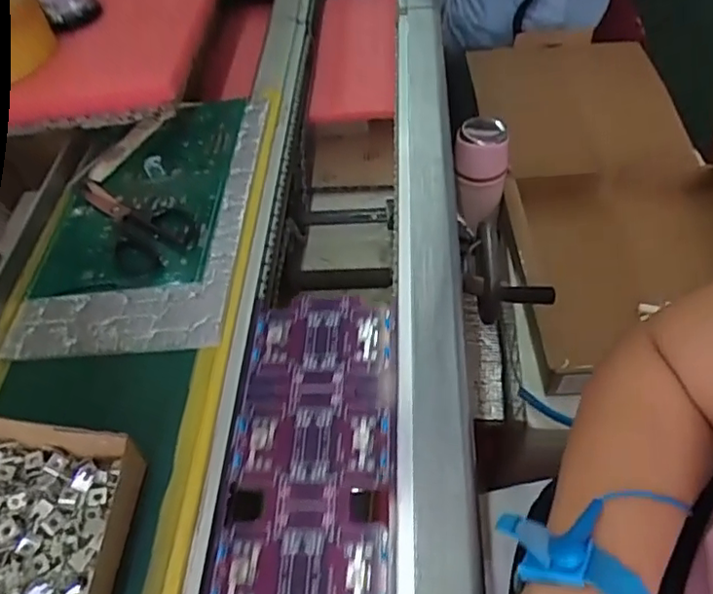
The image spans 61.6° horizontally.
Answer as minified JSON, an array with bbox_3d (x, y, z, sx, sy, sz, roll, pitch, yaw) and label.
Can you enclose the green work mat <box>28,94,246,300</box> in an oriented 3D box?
[{"bbox_3d":[-0.196,-0.103,0.558,0.154,0.011,0.242,-5,52,11],"label":"green work mat"}]

